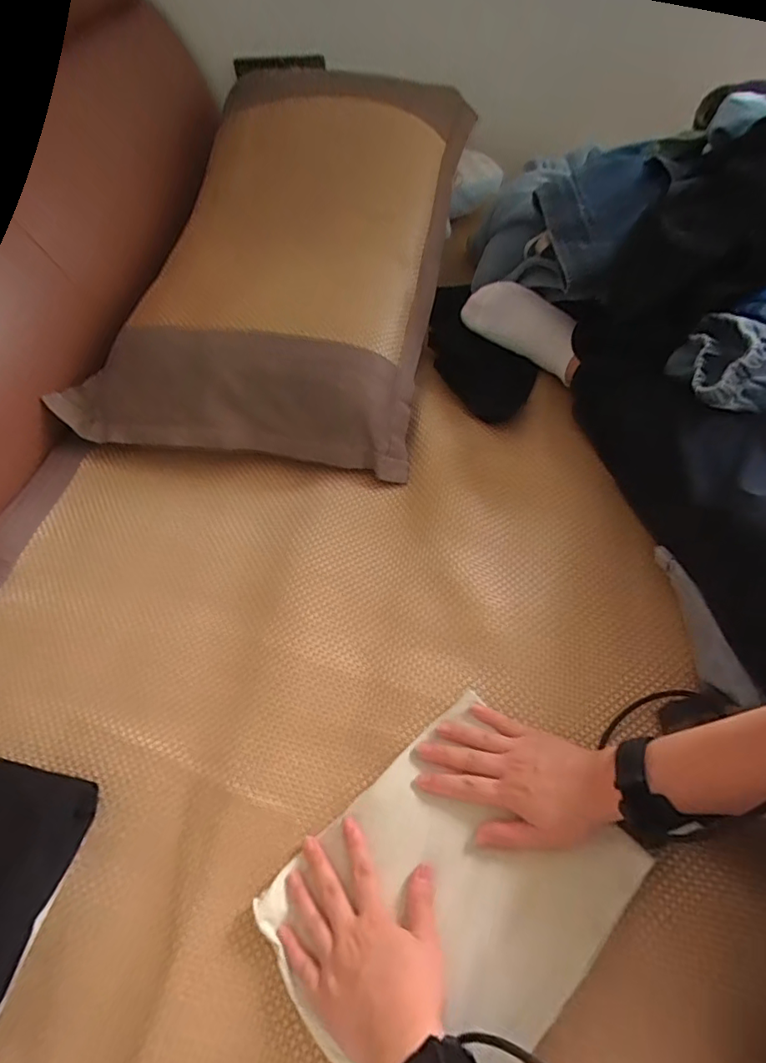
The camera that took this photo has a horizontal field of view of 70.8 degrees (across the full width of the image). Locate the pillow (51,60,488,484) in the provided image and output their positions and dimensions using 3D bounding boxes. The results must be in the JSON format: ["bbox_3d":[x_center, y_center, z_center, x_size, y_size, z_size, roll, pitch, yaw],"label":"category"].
[{"bbox_3d":[-0.136,-0.414,0.785,0.447,0.199,0.675,8,58,10],"label":"pillow"}]

